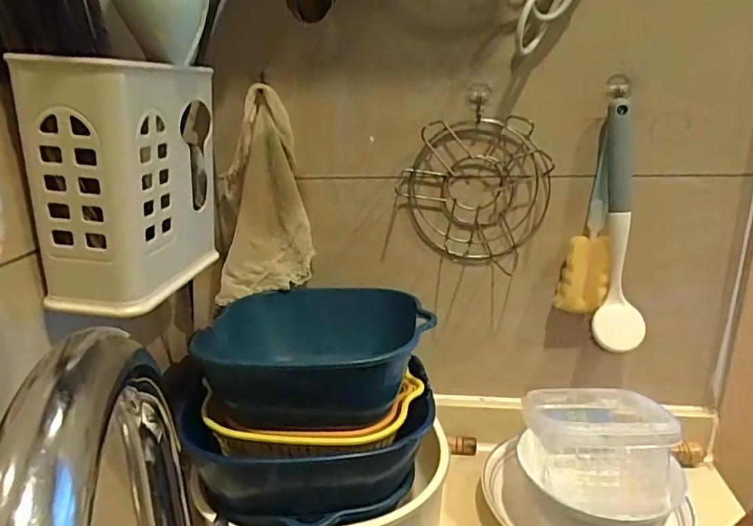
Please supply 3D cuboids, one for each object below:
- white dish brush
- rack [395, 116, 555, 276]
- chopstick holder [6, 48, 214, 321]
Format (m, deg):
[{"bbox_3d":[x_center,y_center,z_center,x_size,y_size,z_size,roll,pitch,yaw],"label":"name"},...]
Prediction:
[{"bbox_3d":[0.264,-0.037,0.563,0.055,0.253,0.060,7,20,25],"label":"white dish brush"},{"bbox_3d":[0.107,-0.074,0.593,0.157,0.160,0.038,-1,18,3],"label":"rack"},{"bbox_3d":[-0.174,-0.061,0.386,0.075,0.154,0.128,1,18,6],"label":"chopstick holder"}]

